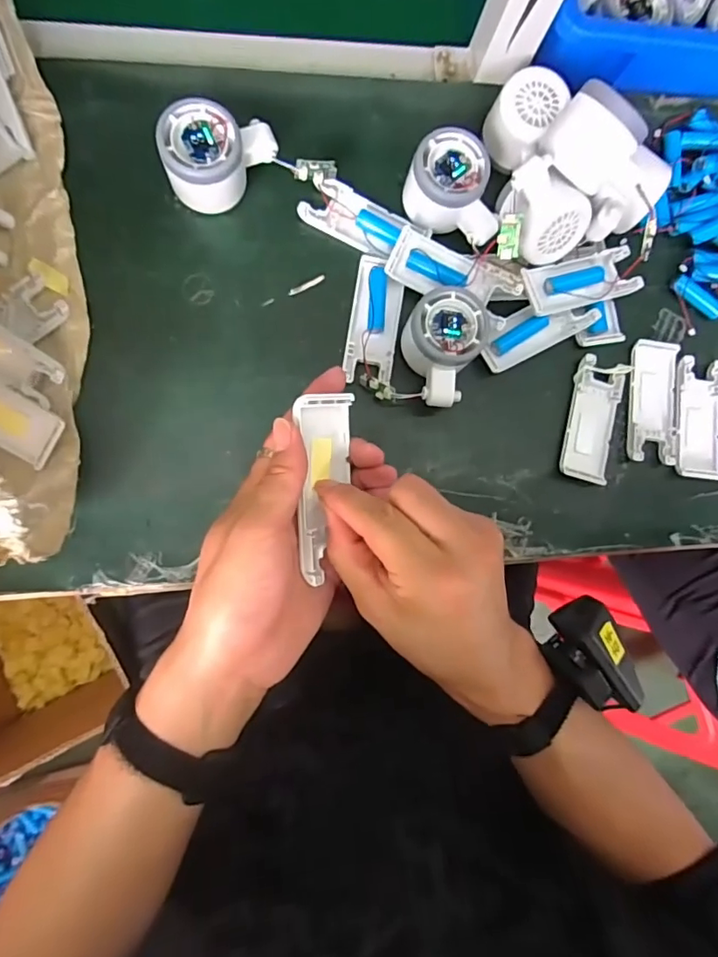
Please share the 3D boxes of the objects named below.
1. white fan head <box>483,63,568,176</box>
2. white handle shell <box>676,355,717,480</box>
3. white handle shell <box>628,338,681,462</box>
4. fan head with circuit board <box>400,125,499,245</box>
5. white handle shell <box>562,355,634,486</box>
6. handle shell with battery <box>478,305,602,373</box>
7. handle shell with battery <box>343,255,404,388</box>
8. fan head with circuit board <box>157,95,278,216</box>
[{"bbox_3d":[0.128,-0.284,0.418,0.054,0.042,0.060,26,84,-5],"label":"white fan head"},{"bbox_3d":[0.291,-0.051,0.448,0.043,0.009,0.103,5,86,-7],"label":"white handle shell"},{"bbox_3d":[0.250,-0.065,0.442,0.041,0.011,0.102,6,86,-7],"label":"white handle shell"},{"bbox_3d":[0.077,-0.222,0.412,0.079,0.046,0.057,35,83,-4],"label":"fan head with circuit board"},{"bbox_3d":[0.194,-0.048,0.432,0.041,0.014,0.102,14,85,-6],"label":"white handle shell"},{"bbox_3d":[0.144,-0.121,0.430,0.100,0.026,0.035,-27,90,-8],"label":"handle shell with battery"},{"bbox_3d":[0.013,-0.126,0.417,0.038,0.010,0.101,9,86,-7],"label":"handle shell with battery"},{"bbox_3d":[-0.102,-0.237,0.391,0.078,0.049,0.057,-2,87,-7],"label":"fan head with circuit board"}]

